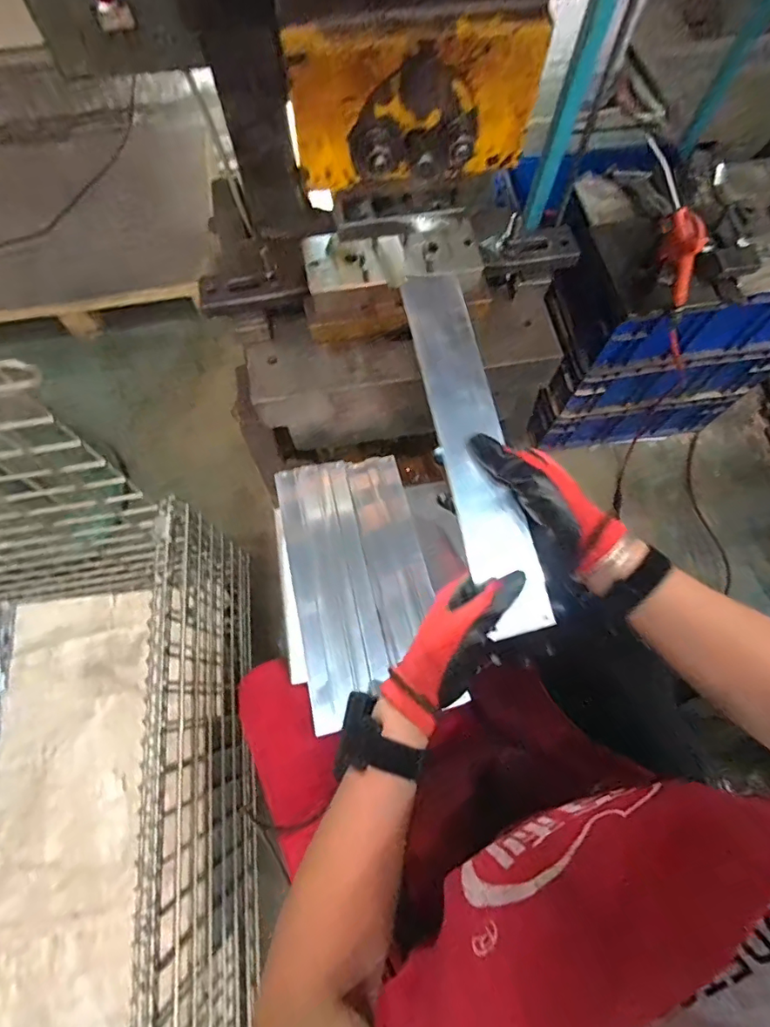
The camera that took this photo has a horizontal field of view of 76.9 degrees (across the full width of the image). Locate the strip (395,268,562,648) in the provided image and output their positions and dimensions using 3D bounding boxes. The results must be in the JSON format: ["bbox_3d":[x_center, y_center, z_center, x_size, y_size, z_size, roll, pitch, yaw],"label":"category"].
[{"bbox_3d":[0.076,-0.060,0.423,0.061,0.010,0.325,-10,80,-18],"label":"strip"}]

